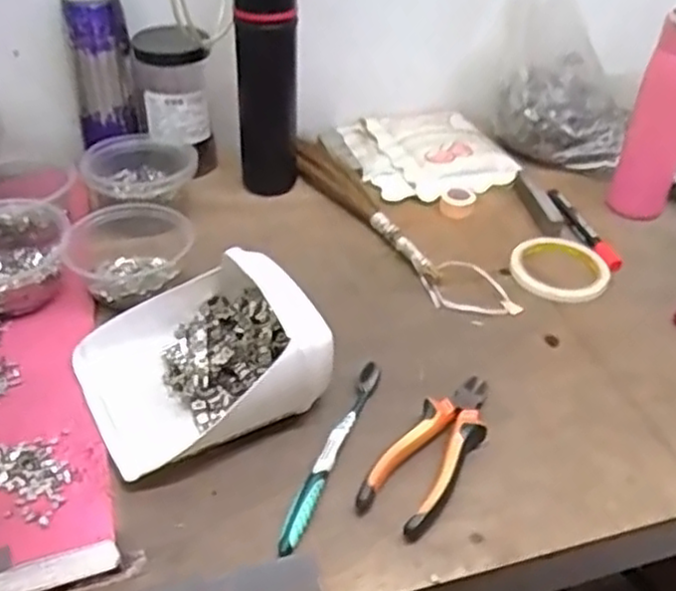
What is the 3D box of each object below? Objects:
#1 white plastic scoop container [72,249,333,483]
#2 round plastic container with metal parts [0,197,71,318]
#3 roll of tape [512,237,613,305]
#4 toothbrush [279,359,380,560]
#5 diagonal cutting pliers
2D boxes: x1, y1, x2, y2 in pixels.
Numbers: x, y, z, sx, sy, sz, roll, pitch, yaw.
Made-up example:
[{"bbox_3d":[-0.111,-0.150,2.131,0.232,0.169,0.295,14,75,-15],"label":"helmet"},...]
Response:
[{"bbox_3d":[-0.111,0.043,0.567,0.169,0.081,0.153,-21,47,-24],"label":"white plastic scoop container"},{"bbox_3d":[-0.302,-0.037,0.656,0.113,0.062,0.108,1,42,-1],"label":"round plastic container with metal parts"},{"bbox_3d":[0.227,-0.029,0.740,0.097,0.013,0.095,11,42,10],"label":"roll of tape"},{"bbox_3d":[-0.004,0.116,0.547,0.014,0.010,0.180,16,44,15],"label":"toothbrush"},{"bbox_3d":[0.076,0.113,0.549,0.052,0.024,0.150,26,47,25],"label":"diagonal cutting pliers"}]

